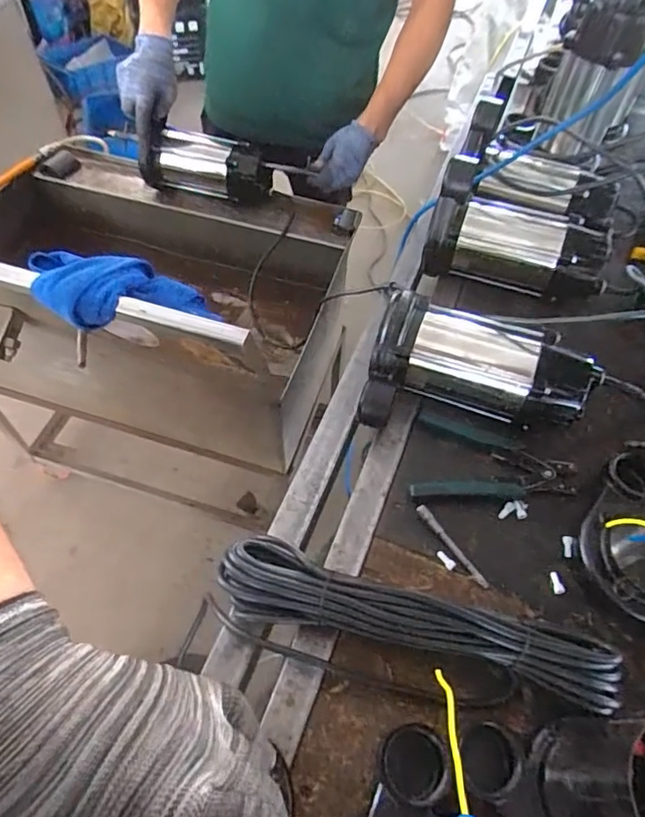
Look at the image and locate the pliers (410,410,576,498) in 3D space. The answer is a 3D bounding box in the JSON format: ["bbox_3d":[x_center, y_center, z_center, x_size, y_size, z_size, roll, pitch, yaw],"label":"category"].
[{"bbox_3d":[0.189,0.056,0.600,0.178,0.010,0.101,4,55,1],"label":"pliers"}]

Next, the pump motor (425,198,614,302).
[{"bbox_3d":[0.268,-0.226,0.737,0.236,0.103,0.100,18,56,11],"label":"pump motor"}]

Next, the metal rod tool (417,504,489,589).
[{"bbox_3d":[0.133,0.139,0.548,0.010,0.009,0.101,-31,61,-21],"label":"metal rod tool"}]

